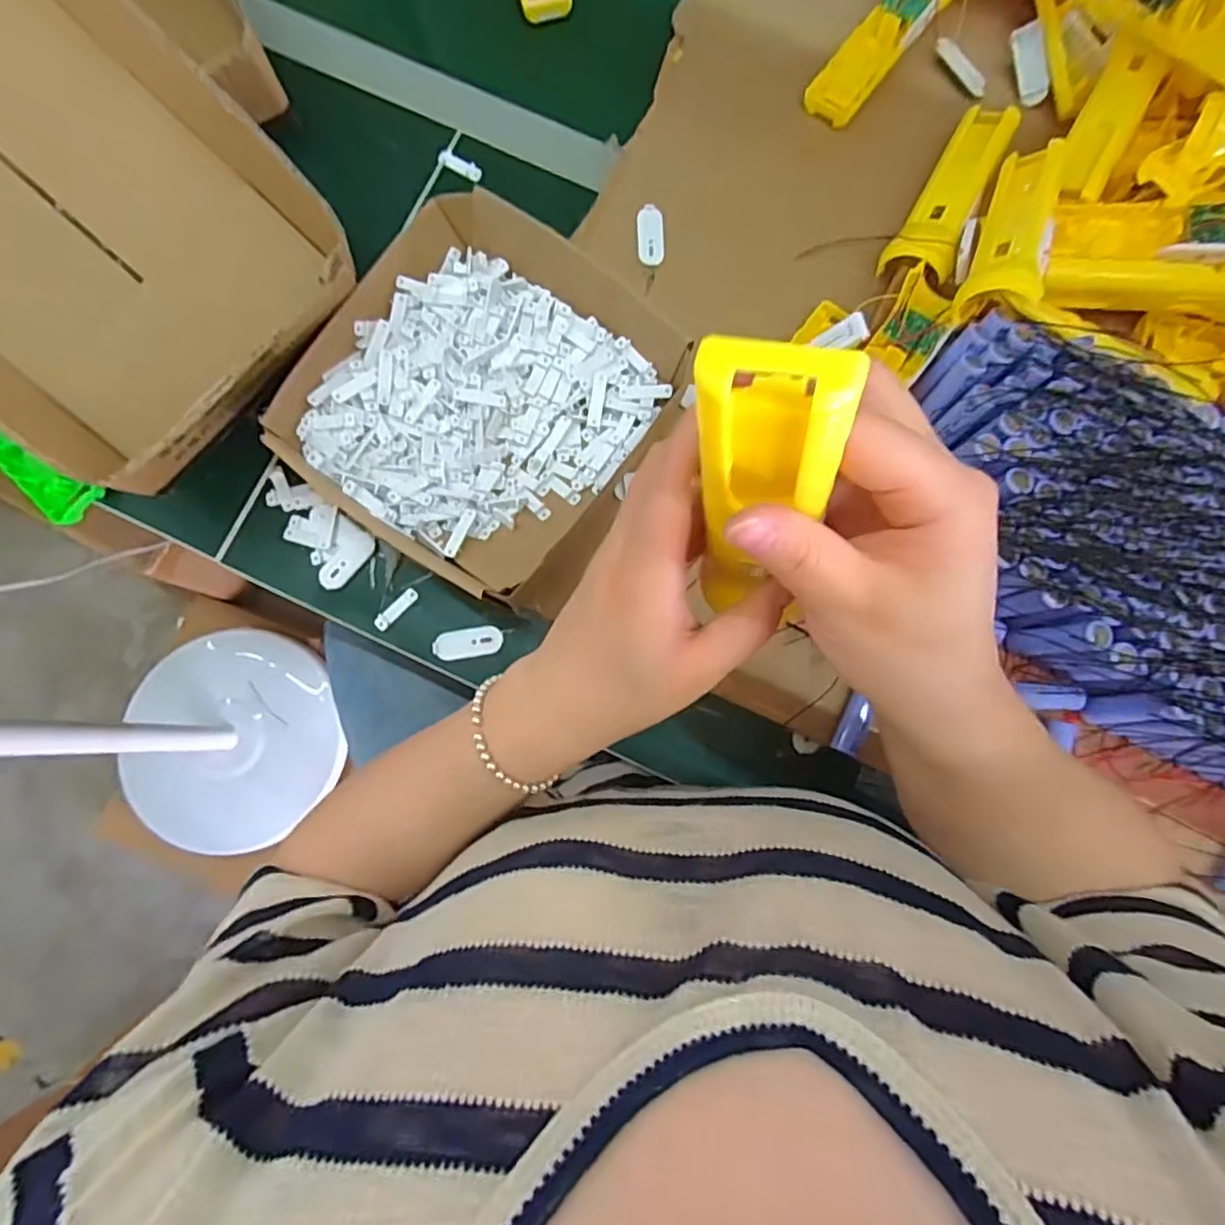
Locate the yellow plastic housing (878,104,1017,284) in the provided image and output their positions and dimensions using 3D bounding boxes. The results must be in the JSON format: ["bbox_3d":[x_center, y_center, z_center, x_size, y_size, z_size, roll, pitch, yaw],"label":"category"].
[{"bbox_3d":[0.257,-0.321,0.486,0.047,0.036,0.160,26,82,2],"label":"yellow plastic housing"}]

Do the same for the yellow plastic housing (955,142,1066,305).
[{"bbox_3d":[0.276,-0.264,0.438,0.045,0.020,0.147,3,62,42],"label":"yellow plastic housing"}]

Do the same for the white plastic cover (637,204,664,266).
[{"bbox_3d":[0.030,-0.298,0.502,0.021,0.004,0.050,-1,82,-2],"label":"white plastic cover"}]

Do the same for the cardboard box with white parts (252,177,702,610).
[{"bbox_3d":[-0.089,-0.149,0.458,0.228,0.054,0.238,28,82,3],"label":"cardboard box with white parts"}]

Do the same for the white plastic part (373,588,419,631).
[{"bbox_3d":[-0.161,-0.002,0.471,0.011,0.004,0.040,43,83,5],"label":"white plastic part"}]

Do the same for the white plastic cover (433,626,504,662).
[{"bbox_3d":[-0.106,0.022,0.466,0.050,0.004,0.021,-11,82,-3],"label":"white plastic cover"}]

